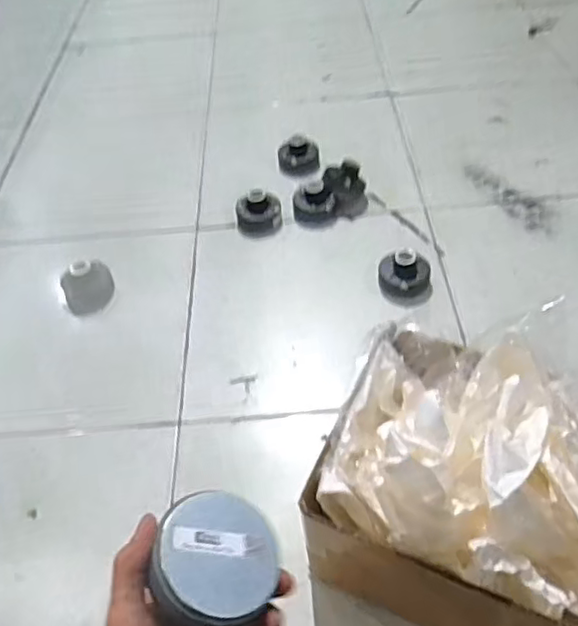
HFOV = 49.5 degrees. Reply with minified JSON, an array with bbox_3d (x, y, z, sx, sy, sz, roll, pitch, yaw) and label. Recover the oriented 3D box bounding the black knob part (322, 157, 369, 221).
[{"bbox_3d":[0.099,-0.218,1.092,0.076,0.059,0.090,-2,49,4],"label":"black knob part"}]

